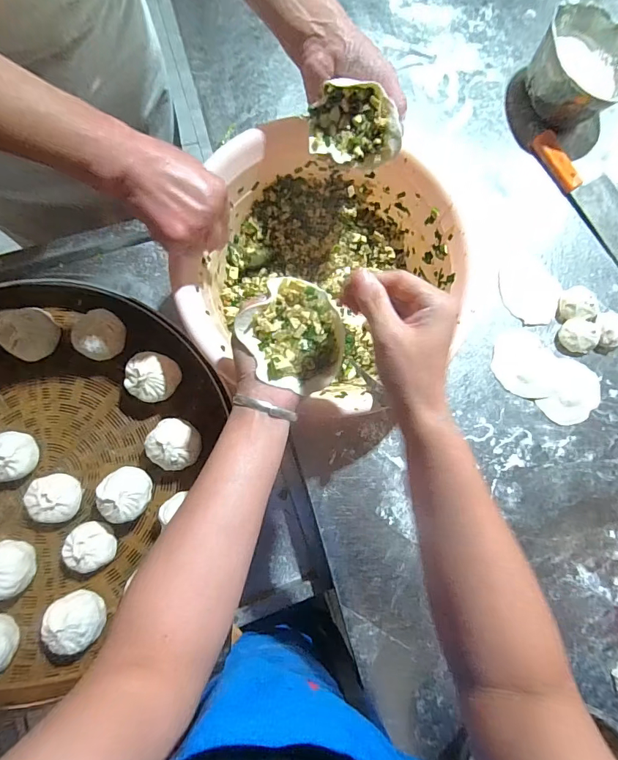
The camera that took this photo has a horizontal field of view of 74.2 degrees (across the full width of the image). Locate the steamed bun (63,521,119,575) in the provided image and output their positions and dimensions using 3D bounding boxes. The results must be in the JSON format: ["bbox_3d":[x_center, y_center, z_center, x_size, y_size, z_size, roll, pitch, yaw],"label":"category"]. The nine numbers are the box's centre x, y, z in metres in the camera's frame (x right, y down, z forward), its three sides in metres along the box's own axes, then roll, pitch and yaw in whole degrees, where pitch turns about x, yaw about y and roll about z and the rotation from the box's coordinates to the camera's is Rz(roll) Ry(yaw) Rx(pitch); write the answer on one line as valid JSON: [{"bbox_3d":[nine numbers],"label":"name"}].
[{"bbox_3d":[-0.274,0.208,0.510,0.057,0.041,0.058,-26,86,-7],"label":"steamed bun"}]

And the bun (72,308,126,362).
[{"bbox_3d":[-0.269,-0.057,0.530,0.052,0.057,0.063,16,82,-3],"label":"bun"}]

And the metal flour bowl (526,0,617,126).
[{"bbox_3d":[0.405,-0.471,0.627,0.130,0.080,0.152,-38,88,-8],"label":"metal flour bowl"}]

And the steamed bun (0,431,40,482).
[{"bbox_3d":[-0.375,0.096,0.512,0.055,0.039,0.059,1,83,-5],"label":"steamed bun"}]

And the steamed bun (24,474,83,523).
[{"bbox_3d":[-0.319,0.149,0.513,0.057,0.041,0.060,-19,85,-7],"label":"steamed bun"}]

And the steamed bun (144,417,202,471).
[{"bbox_3d":[-0.171,0.082,0.525,0.064,0.059,0.059,1,83,-5],"label":"steamed bun"}]

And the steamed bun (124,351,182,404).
[{"bbox_3d":[-0.202,-0.003,0.530,0.059,0.060,0.060,1,83,-5],"label":"steamed bun"}]

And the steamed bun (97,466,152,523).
[{"bbox_3d":[-0.230,0.143,0.511,0.061,0.061,0.065,-9,84,-6],"label":"steamed bun"}]

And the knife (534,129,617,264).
[{"bbox_3d":[0.462,-0.279,0.637,0.080,0.021,0.277,-35,87,-8],"label":"knife"}]

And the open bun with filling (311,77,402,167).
[{"bbox_3d":[0.049,-0.265,0.435,0.097,0.045,0.066,11,110,8],"label":"open bun with filling"}]

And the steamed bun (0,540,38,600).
[{"bbox_3d":[-0.360,0.226,0.488,0.051,0.060,0.061,-37,88,-8],"label":"steamed bun"}]

